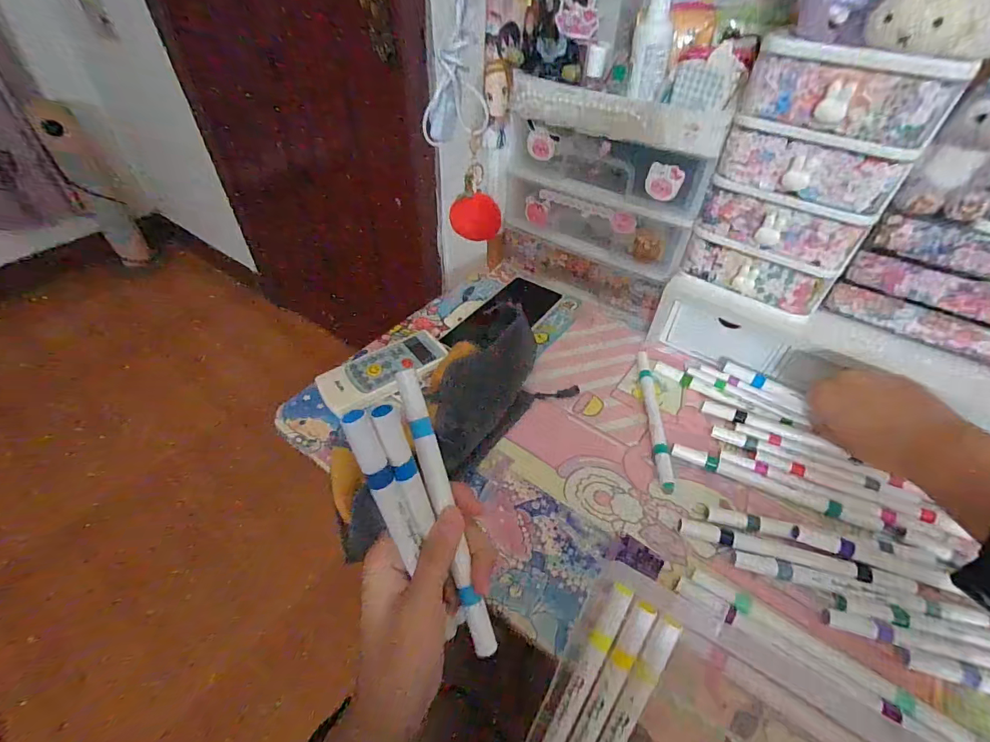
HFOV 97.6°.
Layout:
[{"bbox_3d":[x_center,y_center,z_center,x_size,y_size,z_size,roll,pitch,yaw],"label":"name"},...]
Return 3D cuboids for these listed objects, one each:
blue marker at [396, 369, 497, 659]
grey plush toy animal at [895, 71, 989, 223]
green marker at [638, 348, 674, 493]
[{"bbox_3d":[-0.027,0.080,0.245,0.012,0.008,0.164,-16,89,-15],"label":"blue marker"},{"bbox_3d":[0.358,-0.179,0.307,0.048,0.127,0.053,-33,56,-30],"label":"grey plush toy animal"},{"bbox_3d":[0.155,0.041,0.423,0.013,0.009,0.166,4,45,4],"label":"green marker"}]

